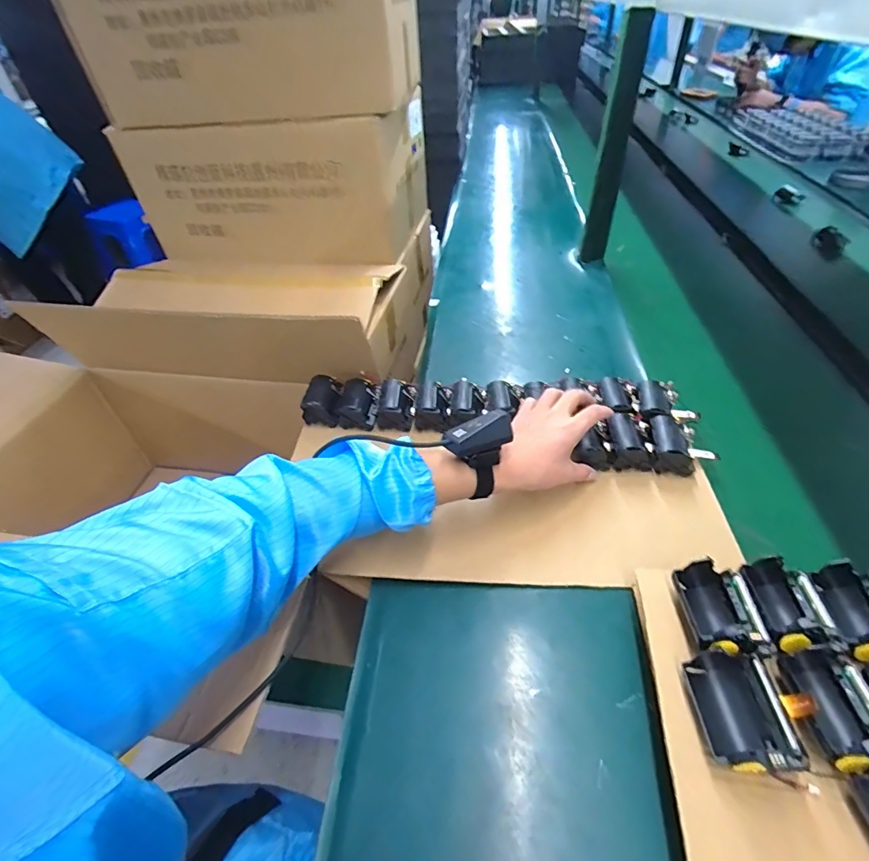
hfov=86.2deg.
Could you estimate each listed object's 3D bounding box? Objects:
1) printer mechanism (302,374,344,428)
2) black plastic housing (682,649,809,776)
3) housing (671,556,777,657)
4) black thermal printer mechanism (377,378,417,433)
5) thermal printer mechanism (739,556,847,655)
[{"bbox_3d":[-0.154,-0.042,0.652,0.046,0.038,0.066,-1,45,4],"label":"printer mechanism"},{"bbox_3d":[0.215,0.195,0.328,0.052,0.036,0.075,-1,45,4],"label":"black plastic housing"},{"bbox_3d":[0.230,0.145,0.379,0.057,0.038,0.075,-1,45,4],"label":"housing"},{"bbox_3d":[-0.053,-0.037,0.650,0.051,0.044,0.072,5,46,12],"label":"black thermal printer mechanism"},{"bbox_3d":[0.287,0.137,0.375,0.060,0.035,0.081,-1,45,4],"label":"thermal printer mechanism"}]

